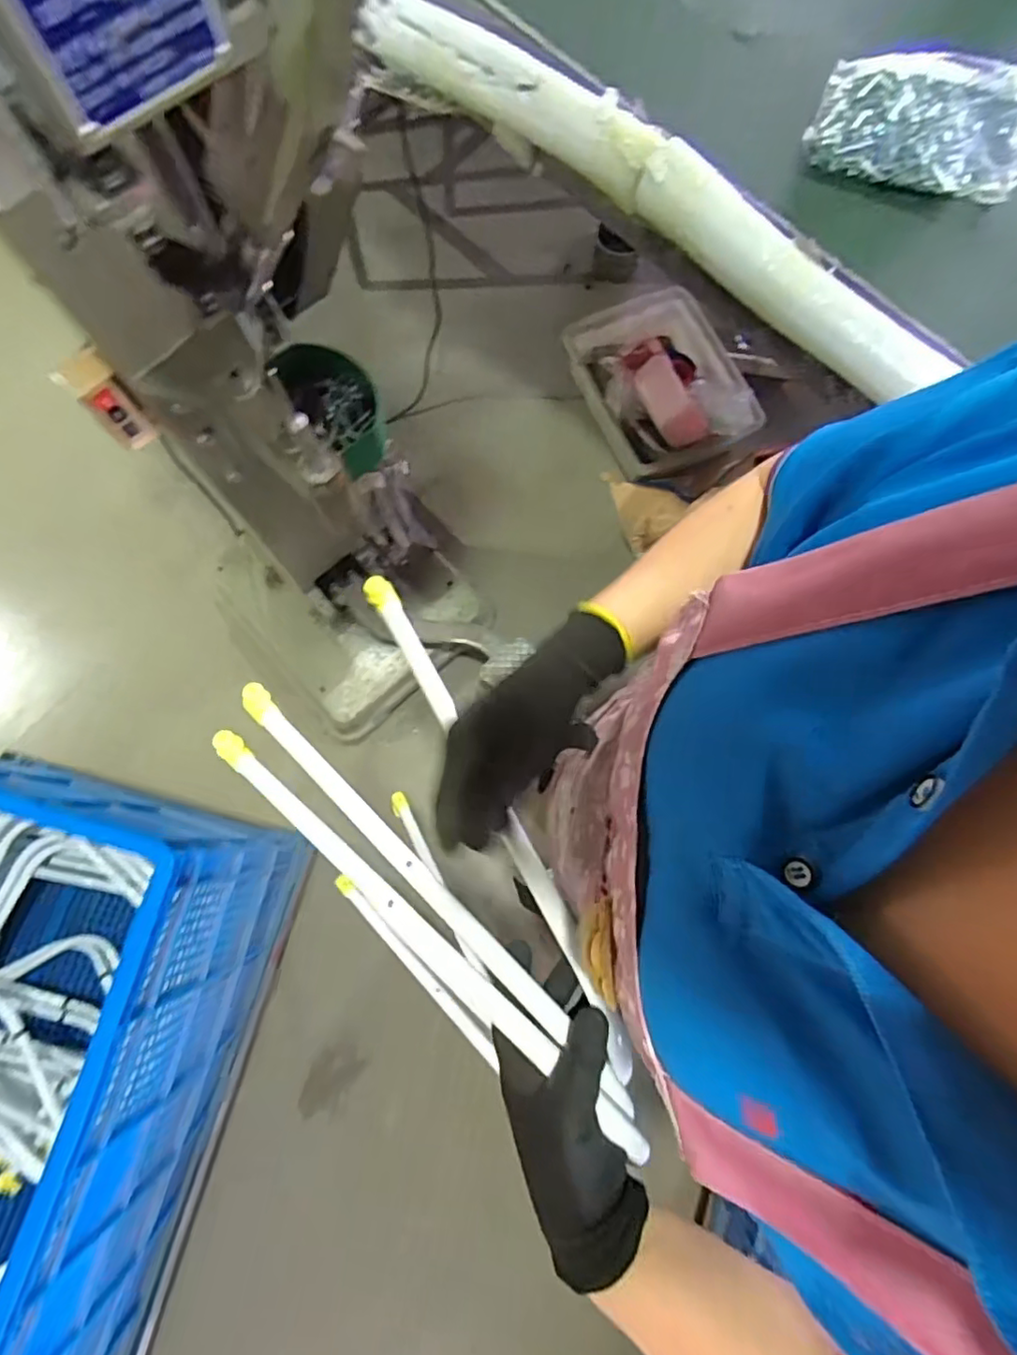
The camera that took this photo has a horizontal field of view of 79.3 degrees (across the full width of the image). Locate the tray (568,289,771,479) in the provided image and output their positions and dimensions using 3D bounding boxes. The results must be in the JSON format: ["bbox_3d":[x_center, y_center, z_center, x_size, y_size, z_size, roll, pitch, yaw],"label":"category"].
[{"bbox_3d":[0.415,-0.818,1.662,0.395,0.154,0.541,-24,77,-7],"label":"tray"}]

